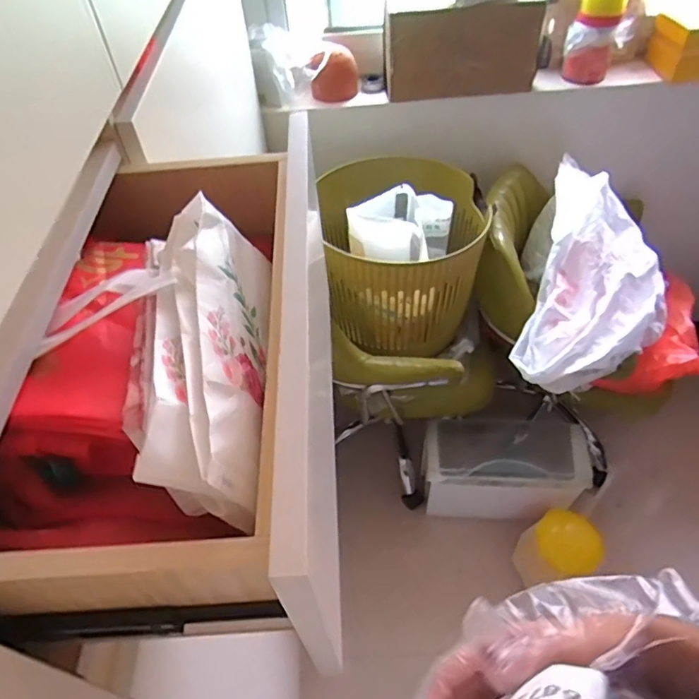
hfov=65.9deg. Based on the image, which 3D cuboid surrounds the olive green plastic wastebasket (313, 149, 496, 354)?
[{"bbox_3d":[0.110,-0.183,1.155,0.319,0.298,0.295,-2,50,3],"label":"olive green plastic wastebasket"}]

